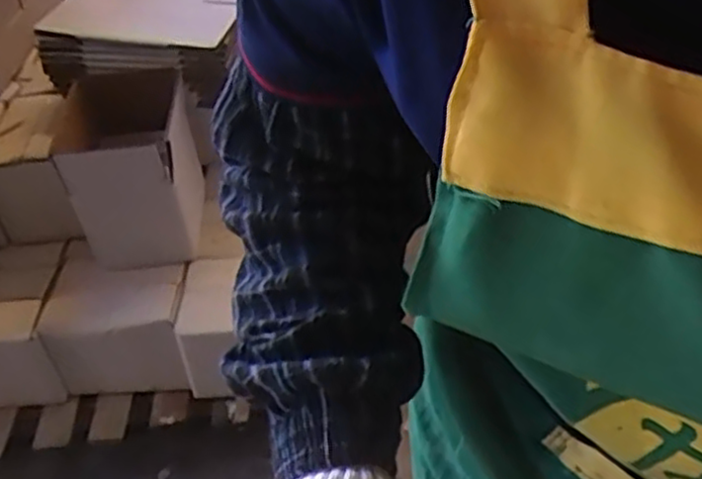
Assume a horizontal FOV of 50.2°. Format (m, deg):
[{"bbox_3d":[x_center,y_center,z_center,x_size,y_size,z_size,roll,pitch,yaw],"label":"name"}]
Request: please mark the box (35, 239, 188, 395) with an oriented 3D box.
[{"bbox_3d":[-0.390,0.142,1.307,0.221,0.190,0.182,2,42,4],"label":"box"}]

